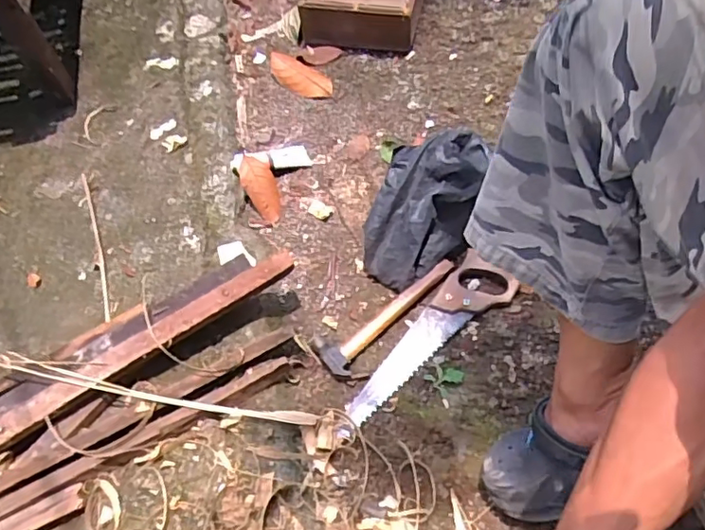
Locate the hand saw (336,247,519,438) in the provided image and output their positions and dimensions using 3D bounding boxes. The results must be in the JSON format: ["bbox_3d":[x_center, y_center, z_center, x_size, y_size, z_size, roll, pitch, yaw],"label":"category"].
[{"bbox_3d":[0.109,0.116,0.831,0.089,0.032,0.339,37,69,22],"label":"hand saw"}]

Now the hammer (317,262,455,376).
[{"bbox_3d":[0.048,0.064,0.869,0.068,0.030,0.244,40,70,23],"label":"hammer"}]

